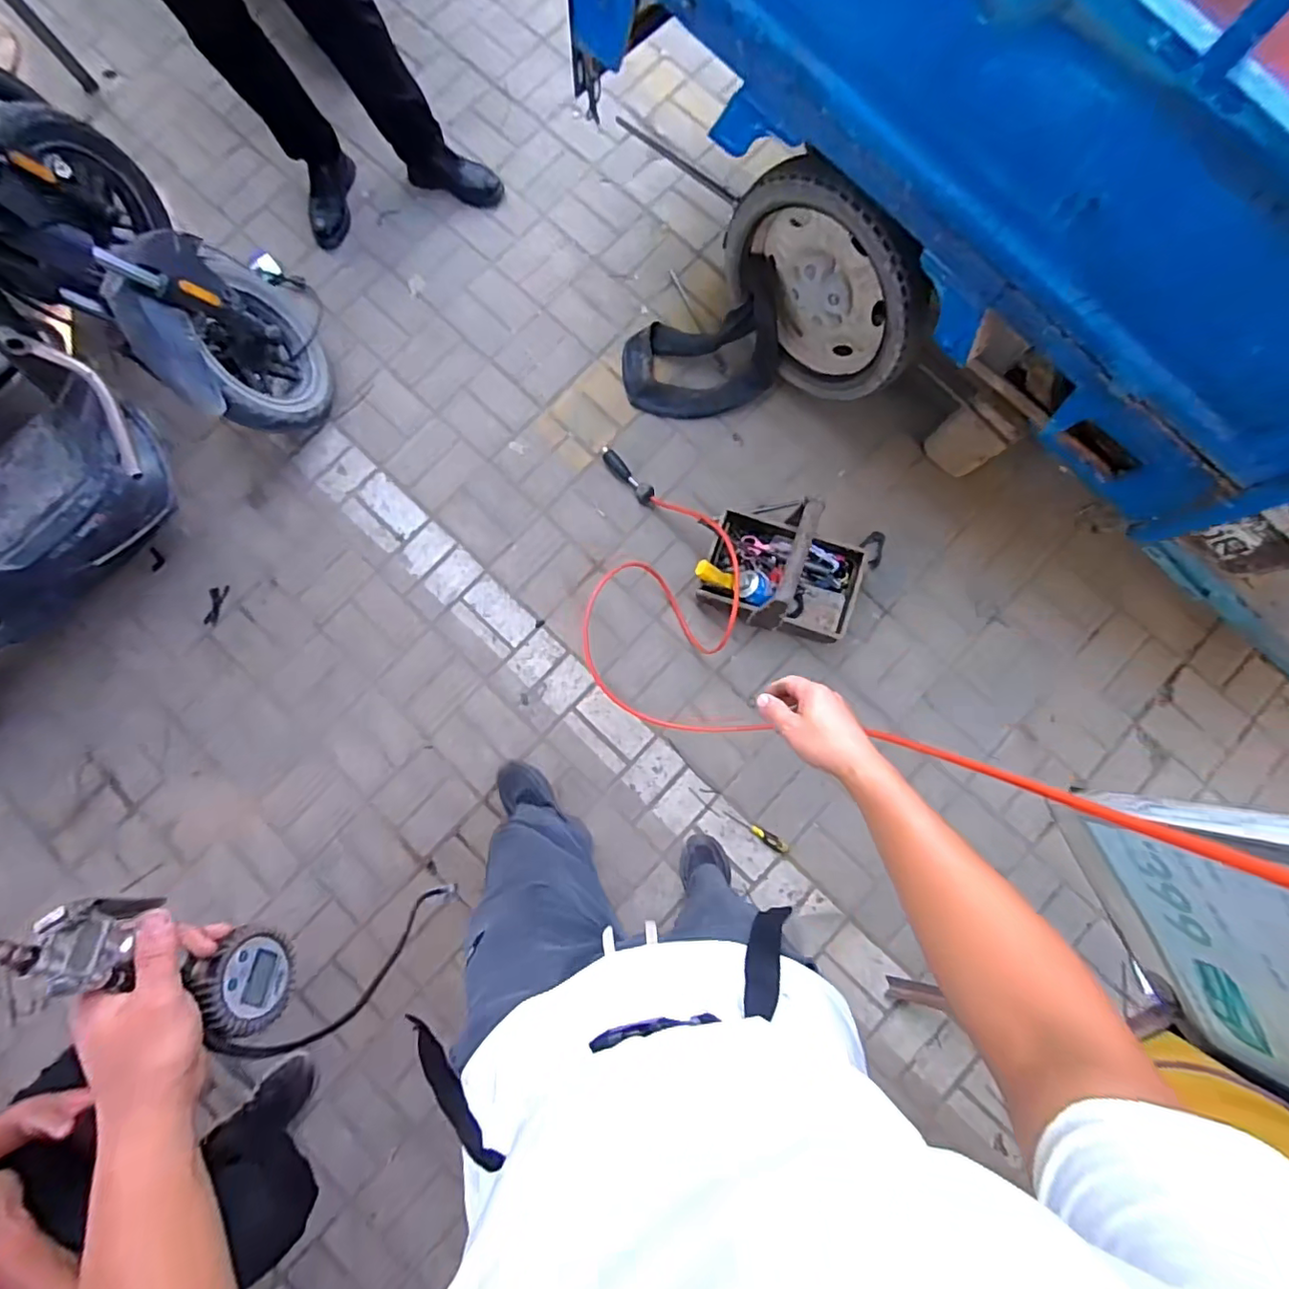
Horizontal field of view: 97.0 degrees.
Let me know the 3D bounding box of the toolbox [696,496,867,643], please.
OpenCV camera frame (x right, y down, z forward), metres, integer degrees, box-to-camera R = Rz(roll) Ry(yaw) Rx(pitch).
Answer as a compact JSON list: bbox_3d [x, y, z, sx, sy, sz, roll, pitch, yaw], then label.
[{"bbox_3d":[0.318,-0.169,1.260,0.343,0.233,0.234,21,83,3],"label":"toolbox"}]

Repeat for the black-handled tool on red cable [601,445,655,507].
[{"bbox_3d":[-0.045,-0.429,1.425,0.040,0.038,0.186,-39,84,-4],"label":"black-handled tool on red cable"}]

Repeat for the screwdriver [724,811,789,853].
[{"bbox_3d":[0.261,0.431,1.319,0.162,0.024,0.029,33,84,4],"label":"screwdriver"}]

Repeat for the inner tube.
[{"bbox_3d":[0.131,-0.706,1.347,0.359,0.265,0.208,1,83,0],"label":"inner tube"}]

